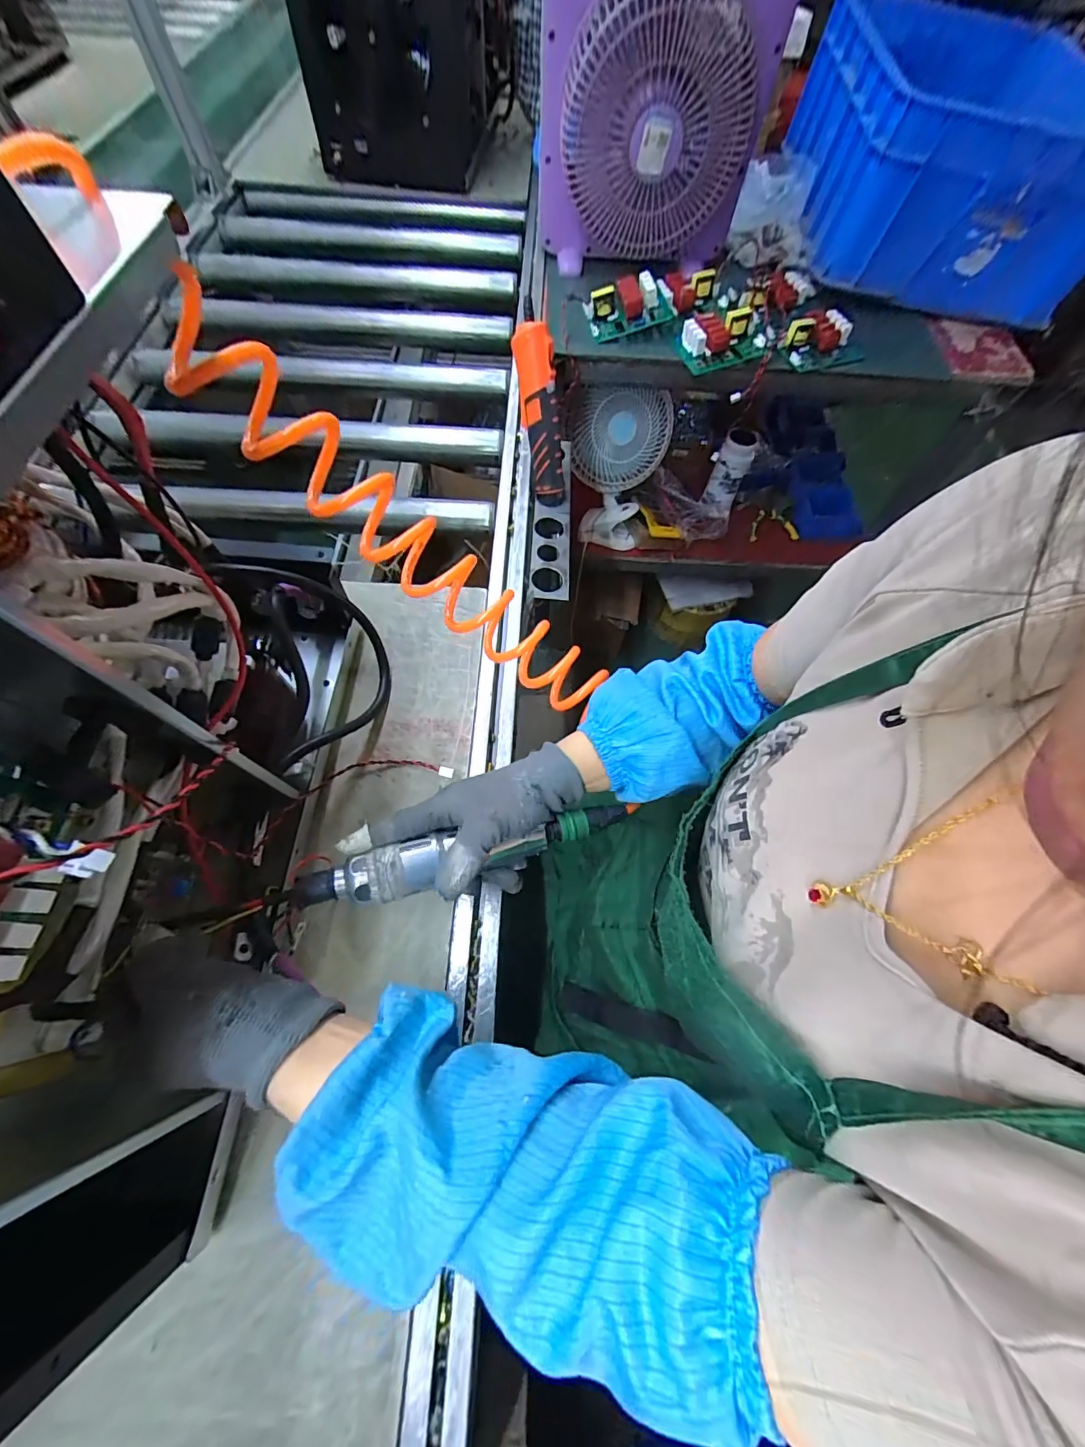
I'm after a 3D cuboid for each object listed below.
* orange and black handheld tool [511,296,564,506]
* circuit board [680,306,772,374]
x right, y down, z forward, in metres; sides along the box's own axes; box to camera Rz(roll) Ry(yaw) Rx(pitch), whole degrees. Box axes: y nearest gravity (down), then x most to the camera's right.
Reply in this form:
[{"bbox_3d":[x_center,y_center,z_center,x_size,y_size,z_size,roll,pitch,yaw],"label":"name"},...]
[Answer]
[{"bbox_3d":[-0.003,-0.392,0.597,0.043,0.207,0.039,-14,37,-5],"label":"orange and black handheld tool"},{"bbox_3d":[0.282,-0.582,0.707,0.159,0.043,0.092,-18,67,-10],"label":"circuit board"}]

